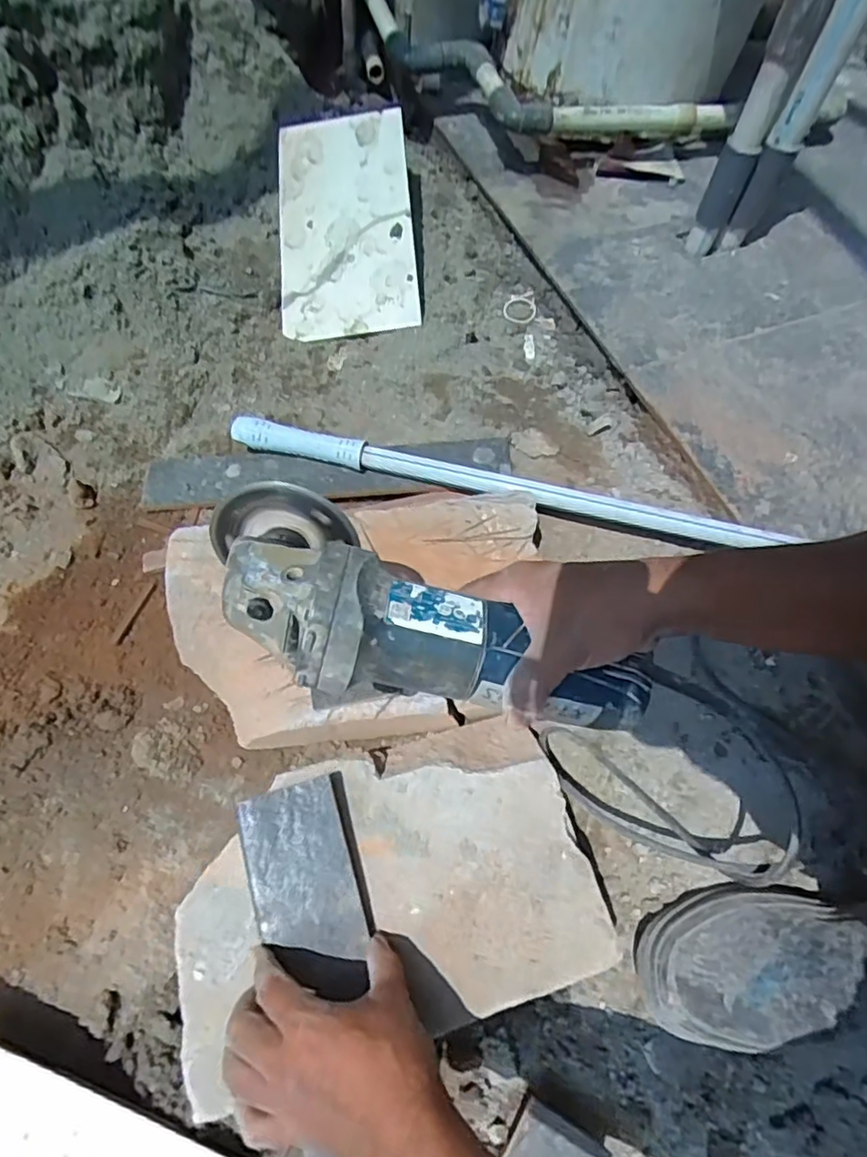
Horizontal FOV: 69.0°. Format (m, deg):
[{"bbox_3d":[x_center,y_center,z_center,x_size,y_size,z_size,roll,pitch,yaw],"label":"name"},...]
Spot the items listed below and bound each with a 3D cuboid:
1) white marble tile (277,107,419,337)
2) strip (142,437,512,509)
[{"bbox_3d":[-0.111,-0.440,0.783,0.166,0.015,0.292,-6,82,6],"label":"white marble tile"},{"bbox_3d":[-0.118,-0.118,0.682,0.396,0.018,0.065,-3,64,4],"label":"strip"}]

